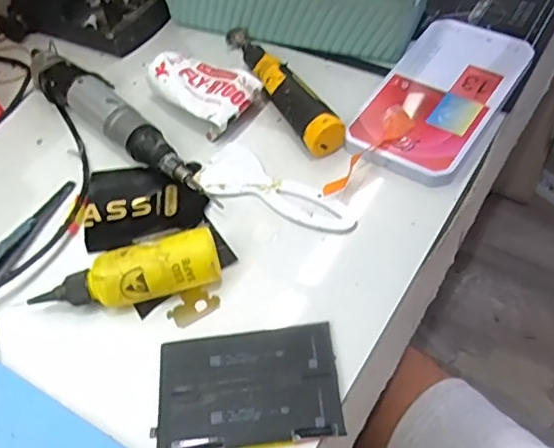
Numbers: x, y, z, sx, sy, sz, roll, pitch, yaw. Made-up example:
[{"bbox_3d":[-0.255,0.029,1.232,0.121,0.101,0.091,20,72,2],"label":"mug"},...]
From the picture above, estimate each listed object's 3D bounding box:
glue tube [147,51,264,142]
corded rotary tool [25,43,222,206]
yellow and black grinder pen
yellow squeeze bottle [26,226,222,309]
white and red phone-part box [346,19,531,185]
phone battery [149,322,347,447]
[{"bbox_3d":[-0.064,-0.109,0.477,0.089,0.024,0.058,24,60,22],"label":"glue tube"},{"bbox_3d":[-0.129,-0.087,0.467,0.229,0.030,0.039,34,64,27],"label":"corded rotary tool"},{"bbox_3d":[0.000,-0.122,0.473,0.030,0.024,0.173,-26,55,-12],"label":"yellow and black grinder pen"},{"bbox_3d":[-0.094,0.037,0.369,0.114,0.036,0.035,-16,54,-6],"label":"yellow squeeze bottle"},{"bbox_3d":[0.129,-0.100,0.459,0.090,0.023,0.166,27,61,23],"label":"white and red phone-part box"},{"bbox_3d":[-0.017,0.093,0.336,0.104,0.009,0.068,-6,53,1],"label":"phone battery"}]

